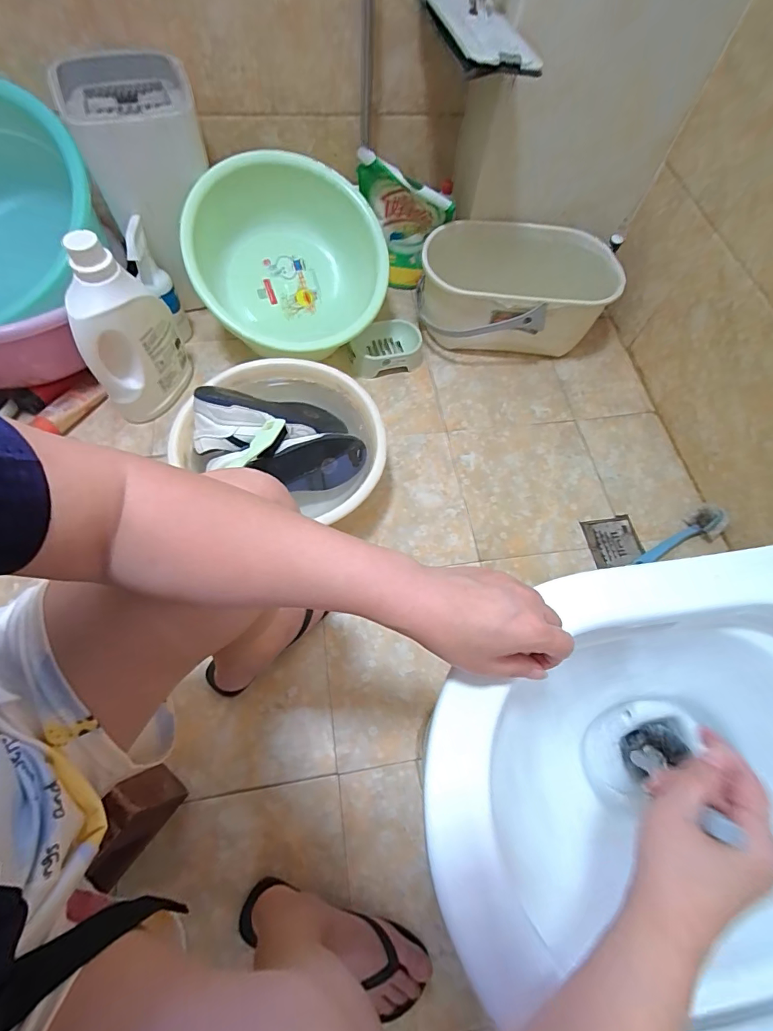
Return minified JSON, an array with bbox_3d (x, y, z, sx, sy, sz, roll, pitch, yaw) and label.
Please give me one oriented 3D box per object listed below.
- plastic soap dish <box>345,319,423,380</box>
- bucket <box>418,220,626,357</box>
[{"bbox_3d":[-0.004,-0.378,0.993,0.169,0.073,0.109,-11,67,-7],"label":"plastic soap dish"},{"bbox_3d":[0.272,-0.488,0.978,0.394,0.230,0.215,3,66,-1],"label":"bucket"}]

